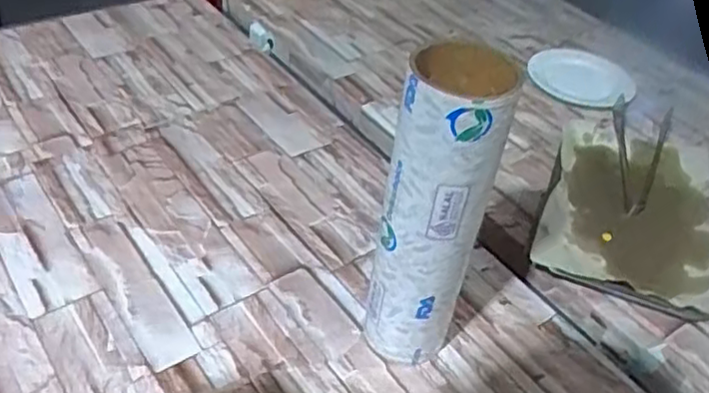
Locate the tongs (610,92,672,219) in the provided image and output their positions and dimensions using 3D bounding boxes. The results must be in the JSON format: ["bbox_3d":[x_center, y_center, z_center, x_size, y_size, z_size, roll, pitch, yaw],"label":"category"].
[{"bbox_3d":[0.395,-0.064,0.941,0.080,0.020,0.241,19,44,14],"label":"tongs"}]

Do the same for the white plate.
[{"bbox_3d":[0.374,-0.199,1.095,0.160,0.016,0.181,28,47,22],"label":"white plate"}]

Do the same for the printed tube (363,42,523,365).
[{"bbox_3d":[0.070,0.022,0.599,0.077,0.314,0.095,14,43,9],"label":"printed tube"}]

